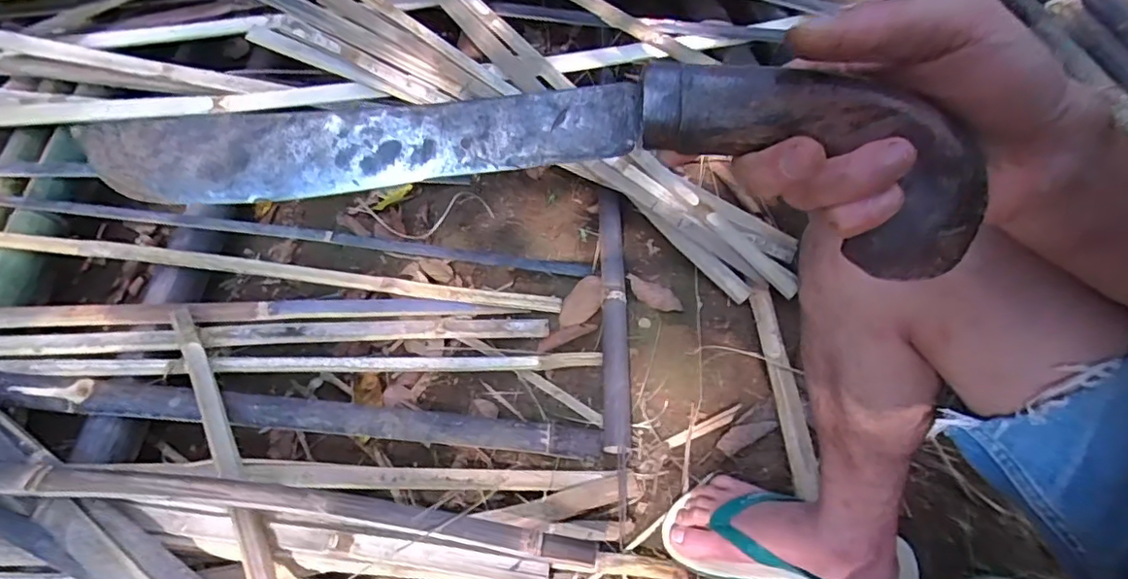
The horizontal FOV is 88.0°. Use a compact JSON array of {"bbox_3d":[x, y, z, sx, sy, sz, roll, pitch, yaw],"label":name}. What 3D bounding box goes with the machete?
[{"bbox_3d":[-0.029,-0.054,0.251,0.366,0.057,0.044,2,54,9],"label":"machete"}]

